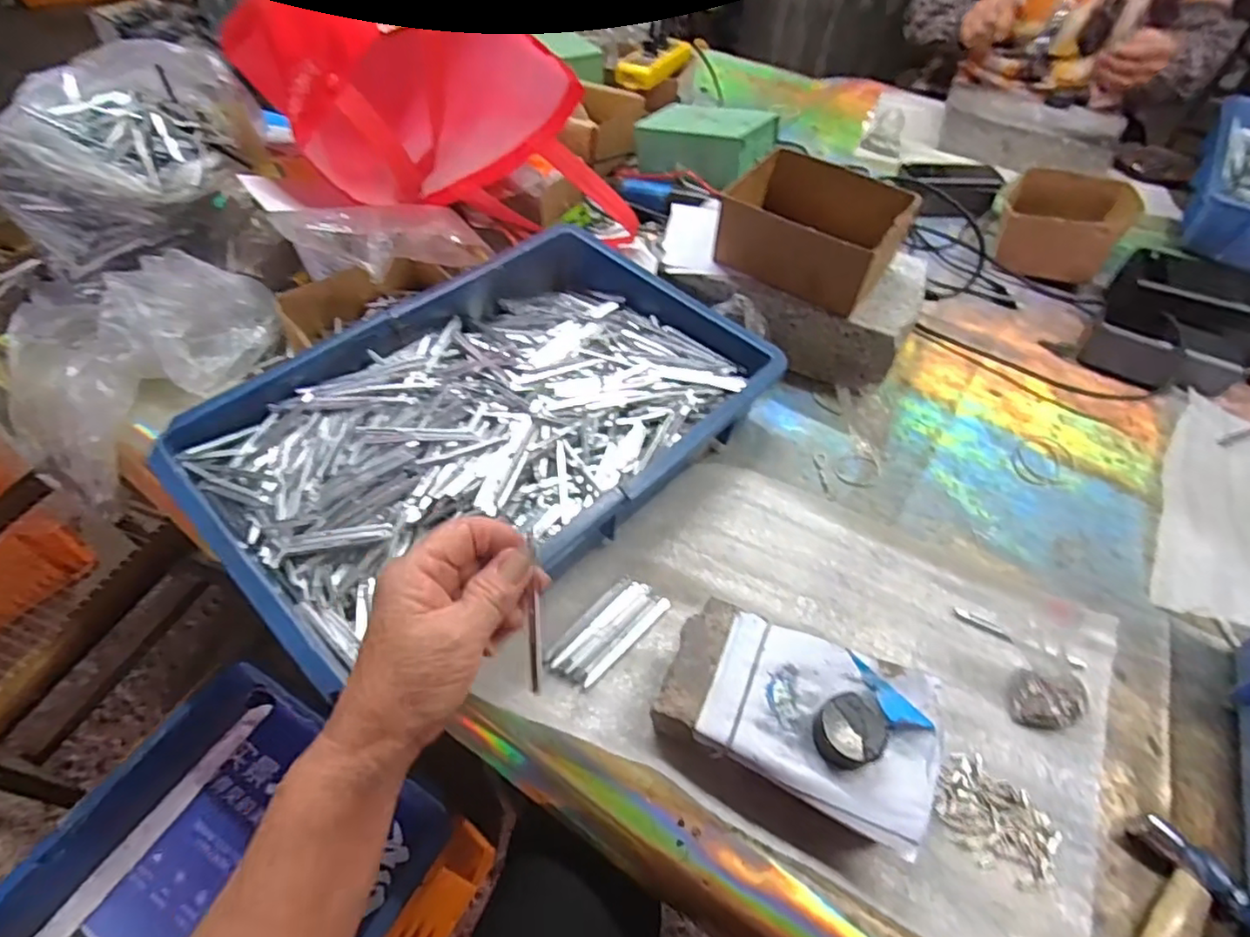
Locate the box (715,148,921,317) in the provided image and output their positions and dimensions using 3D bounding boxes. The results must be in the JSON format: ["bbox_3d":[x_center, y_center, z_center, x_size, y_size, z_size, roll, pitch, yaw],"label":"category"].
[{"bbox_3d":[0.184,-0.234,0.605,0.158,0.069,0.125,30,56,19],"label":"box"}]

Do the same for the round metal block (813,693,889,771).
[{"bbox_3d":[0.136,0.156,0.376,0.038,0.021,0.042,32,57,21],"label":"round metal block"}]

